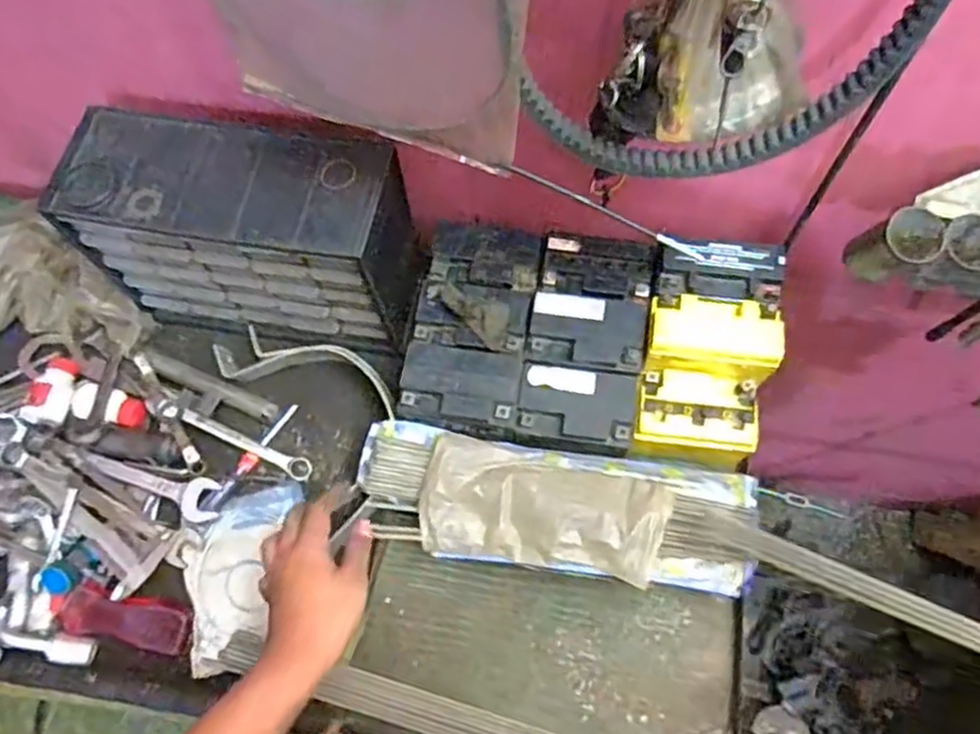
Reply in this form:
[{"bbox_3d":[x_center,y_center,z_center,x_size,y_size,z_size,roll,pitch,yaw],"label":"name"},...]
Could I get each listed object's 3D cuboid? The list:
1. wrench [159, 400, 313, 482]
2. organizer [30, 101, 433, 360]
[{"bbox_3d":[-0.263,0.076,0.740,0.165,0.011,0.021,27,69,-7],"label":"wrench"},{"bbox_3d":[-0.233,-0.128,0.718,0.309,0.201,0.123,11,68,6],"label":"organizer"}]

